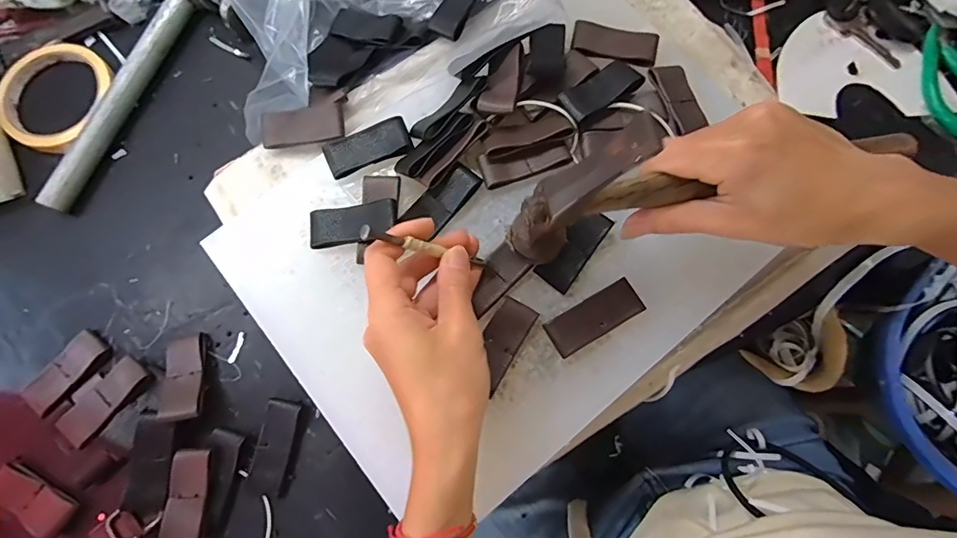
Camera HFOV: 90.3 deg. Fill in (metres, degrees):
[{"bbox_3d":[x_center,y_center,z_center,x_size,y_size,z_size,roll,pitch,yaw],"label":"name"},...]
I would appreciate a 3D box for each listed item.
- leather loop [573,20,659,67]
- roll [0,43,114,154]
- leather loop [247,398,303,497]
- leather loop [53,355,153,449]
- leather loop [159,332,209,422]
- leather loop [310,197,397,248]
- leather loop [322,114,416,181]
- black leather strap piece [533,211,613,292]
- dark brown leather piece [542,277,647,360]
[{"bbox_3d":[0.100,-0.166,0.349,0.060,0.006,0.027,14,76,5],"label":"leather loop"},{"bbox_3d":[-0.350,-0.145,0.392,0.090,0.016,0.095,0,78,1],"label":"roll"},{"bbox_3d":[-0.144,0.126,0.338,0.028,0.004,0.062,9,78,3],"label":"leather loop"},{"bbox_3d":[-0.266,0.093,0.338,0.032,0.004,0.060,33,66,16],"label":"leather loop"},{"bbox_3d":[-0.211,0.078,0.342,0.028,0.007,0.064,-17,54,-3],"label":"leather loop"},{"bbox_3d":[-0.084,-0.031,0.318,0.060,0.010,0.025,-8,78,-1],"label":"leather loop"},{"bbox_3d":[-0.078,-0.087,0.335,0.060,0.007,0.027,-23,78,-4],"label":"leather loop"},{"bbox_3d":[0.065,-0.014,0.319,0.025,0.004,0.059,38,84,-1],"label":"black leather strap piece"},{"bbox_3d":[0.075,0.032,0.311,0.063,0.005,0.026,-30,79,-5],"label":"dark brown leather piece"}]

